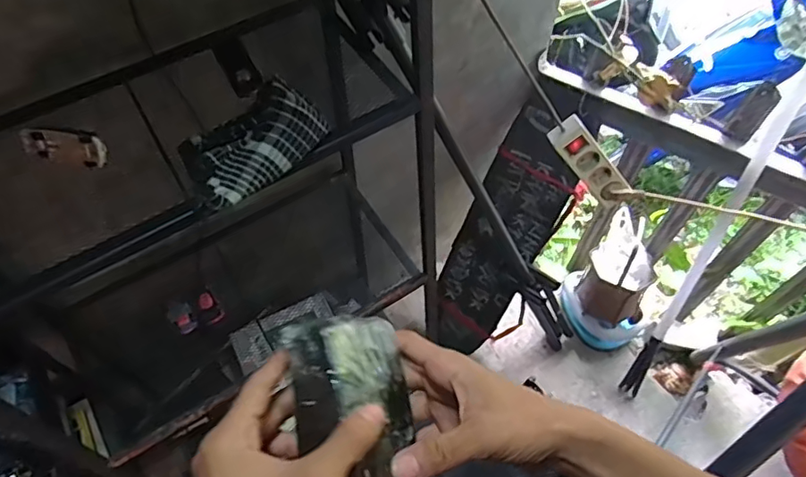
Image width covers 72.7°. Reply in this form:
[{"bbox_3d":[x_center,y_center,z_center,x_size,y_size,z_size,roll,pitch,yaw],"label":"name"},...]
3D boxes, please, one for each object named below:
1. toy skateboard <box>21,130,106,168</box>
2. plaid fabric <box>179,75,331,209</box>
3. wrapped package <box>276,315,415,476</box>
[{"bbox_3d":[-0.354,-0.097,0.571,0.089,0.037,0.017,12,21,9],"label":"toy skateboard"},{"bbox_3d":[-0.163,-0.108,0.566,0.100,0.051,0.141,39,66,21],"label":"plaid fabric"},{"bbox_3d":[-0.022,0.110,0.328,0.077,0.027,0.126,-2,71,-38],"label":"wrapped package"}]

